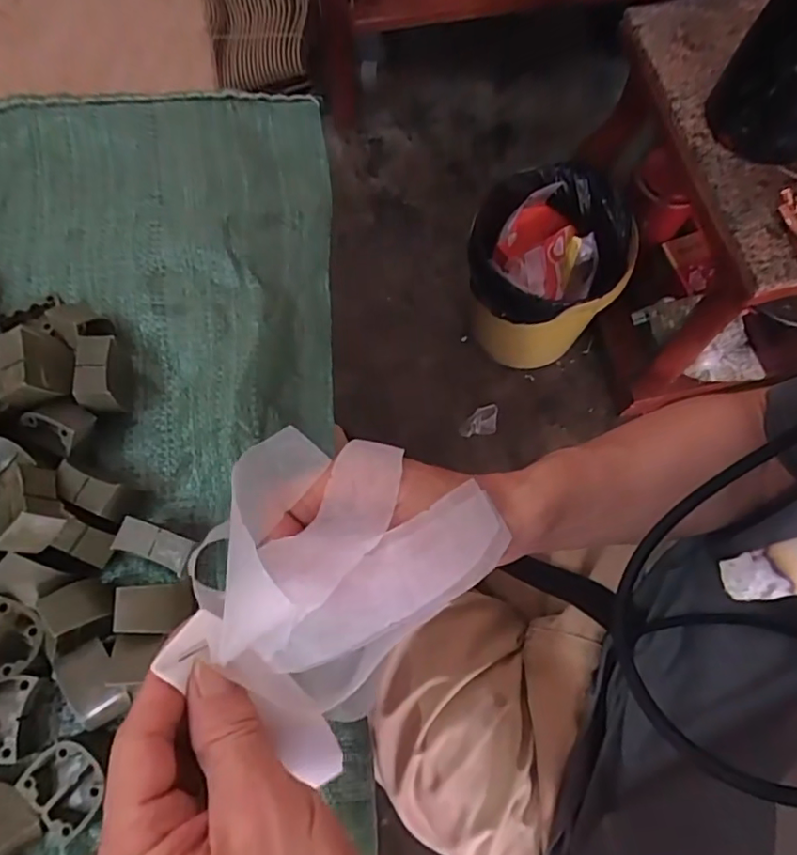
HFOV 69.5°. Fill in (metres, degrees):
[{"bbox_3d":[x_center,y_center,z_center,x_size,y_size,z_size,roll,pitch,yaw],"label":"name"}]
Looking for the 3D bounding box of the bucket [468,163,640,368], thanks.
[{"bbox_3d":[0.256,-0.276,1.086,0.258,0.344,0.279,0,71,-1],"label":"bucket"}]

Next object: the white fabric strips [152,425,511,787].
[{"bbox_3d":[-0.030,0.058,0.237,0.110,0.044,0.124,33,74,9],"label":"white fabric strips"}]

